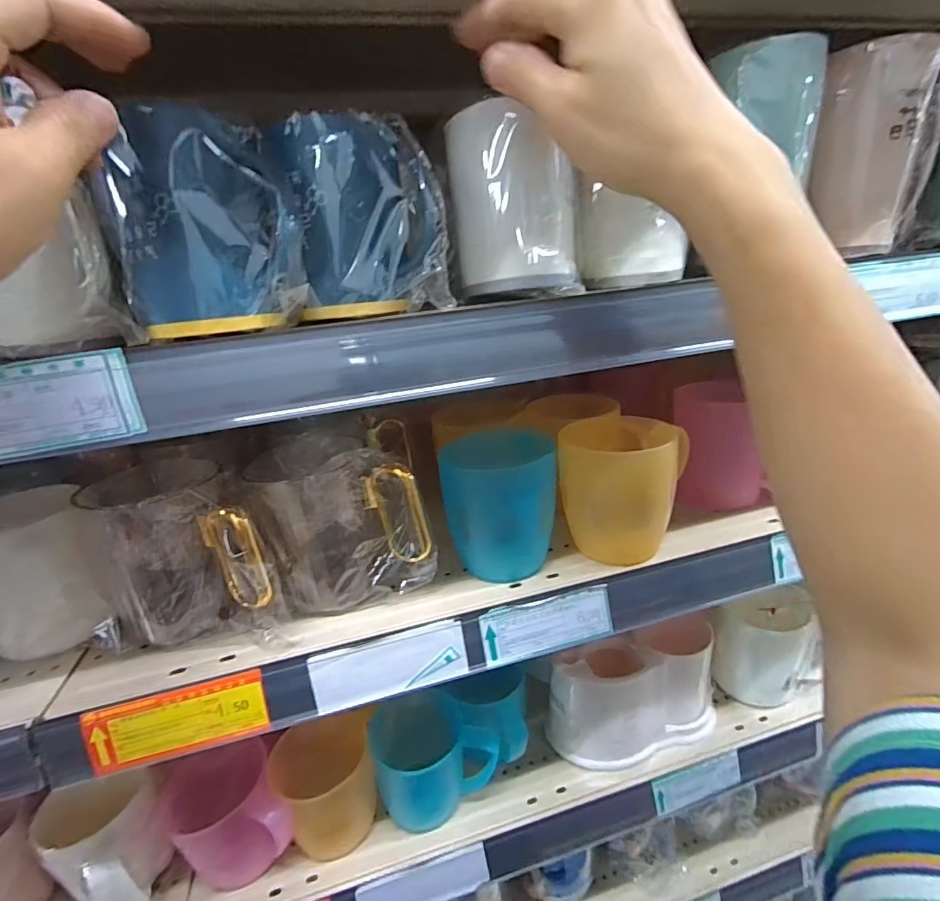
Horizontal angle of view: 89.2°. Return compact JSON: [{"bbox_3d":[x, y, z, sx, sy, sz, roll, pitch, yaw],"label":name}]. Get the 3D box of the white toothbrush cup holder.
[{"bbox_3d":[0.177,0.238,0.485,0.191,0.108,0.073,-11,23,-12],"label":"white toothbrush cup holder"}]

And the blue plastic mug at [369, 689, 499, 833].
[{"bbox_3d":[-0.034,0.288,0.455,0.108,0.082,0.071,-11,23,-13],"label":"blue plastic mug"}]

